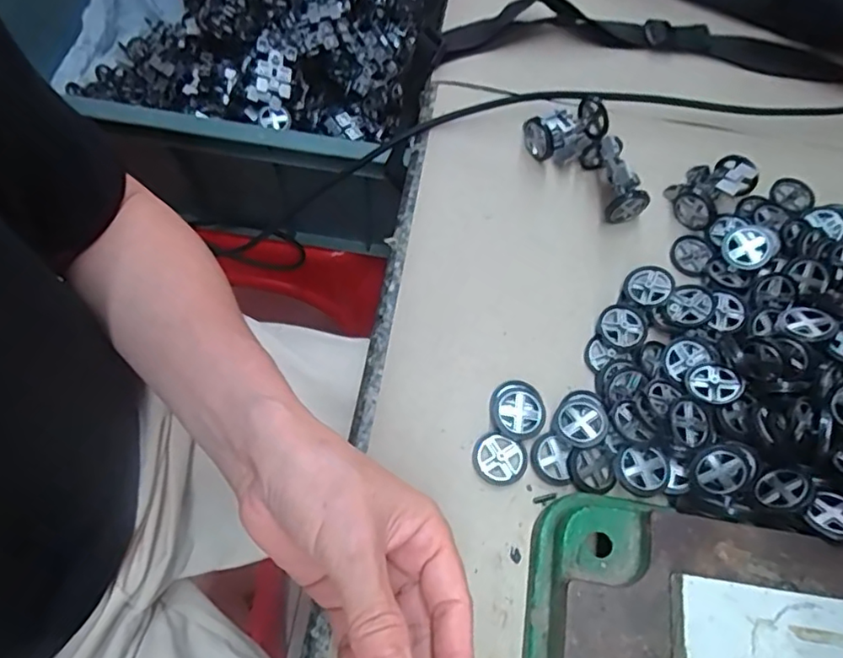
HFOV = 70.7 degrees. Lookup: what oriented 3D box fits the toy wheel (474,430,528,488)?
[{"bbox_3d":[0.041,0.068,0.310,0.027,0.007,0.025,1,66,-2],"label":"toy wheel"}]

